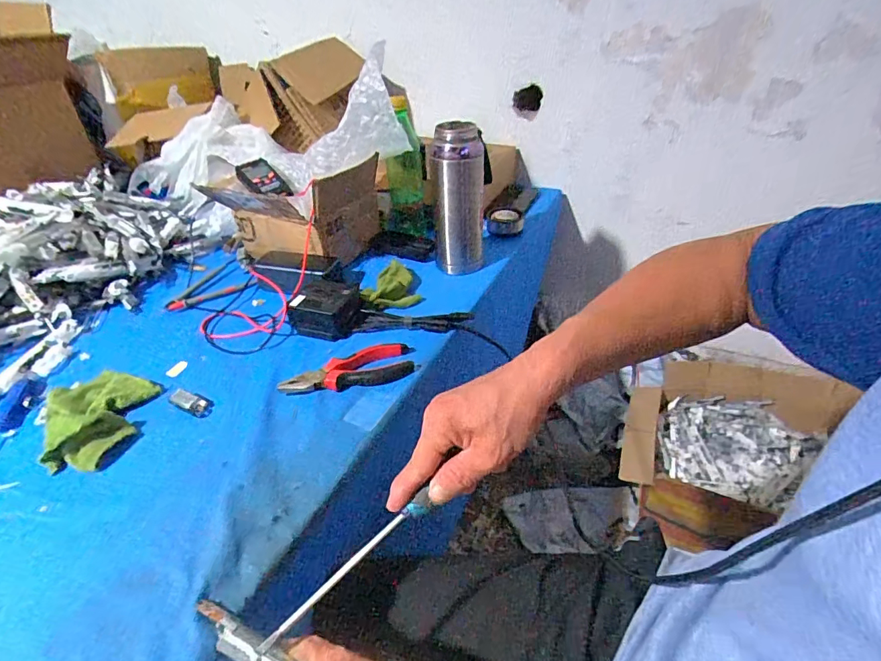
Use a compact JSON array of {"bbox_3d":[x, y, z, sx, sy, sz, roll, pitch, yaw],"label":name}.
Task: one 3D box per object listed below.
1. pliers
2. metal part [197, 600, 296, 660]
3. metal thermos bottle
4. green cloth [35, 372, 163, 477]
[{"bbox_3d":[-0.108,0.049,0.550,0.161,0.017,0.056,-13,39,-13],"label":"pliers"},{"bbox_3d":[-0.144,0.229,0.335,0.089,0.014,0.022,29,45,11],"label":"metal part"},{"bbox_3d":[0.027,-0.199,0.702,0.076,0.211,0.072,-3,38,0],"label":"metal thermos bottle"},{"bbox_3d":[-0.384,0.085,0.518,0.104,0.029,0.150,-22,42,-24],"label":"green cloth"}]

